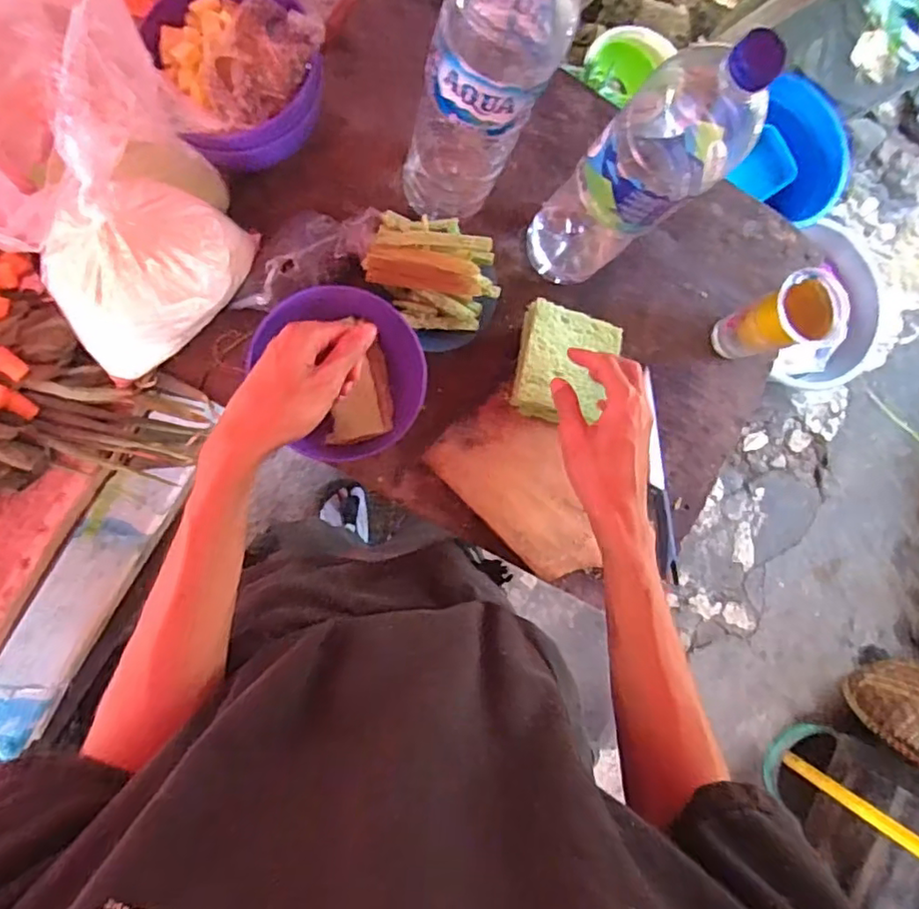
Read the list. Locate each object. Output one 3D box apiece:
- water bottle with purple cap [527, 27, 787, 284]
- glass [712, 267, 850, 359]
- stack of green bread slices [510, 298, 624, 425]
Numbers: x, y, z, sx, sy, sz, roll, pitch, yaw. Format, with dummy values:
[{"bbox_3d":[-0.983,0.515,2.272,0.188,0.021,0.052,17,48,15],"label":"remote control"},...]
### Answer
[{"bbox_3d":[0.142,-0.228,0.502,0.088,0.318,0.088,0,89,-12],"label":"water bottle with purple cap"},{"bbox_3d":[0.319,-0.134,0.628,0.066,0.134,0.067,0,89,-12],"label":"glass"},{"bbox_3d":[0.108,-0.092,0.610,0.099,0.047,0.110,12,86,-9],"label":"stack of green bread slices"}]

